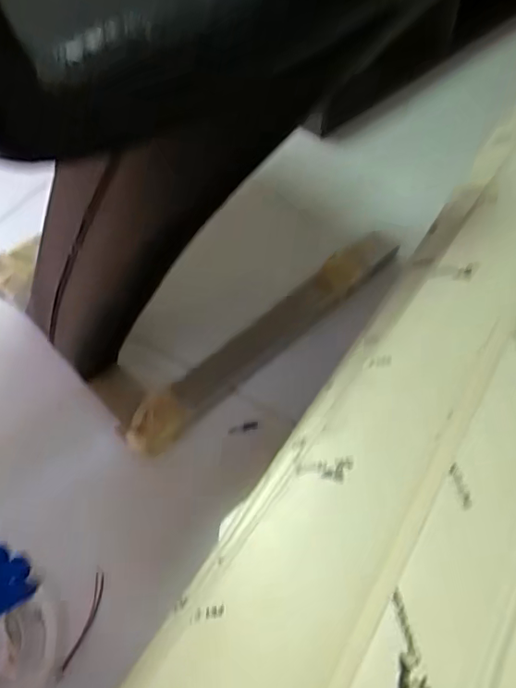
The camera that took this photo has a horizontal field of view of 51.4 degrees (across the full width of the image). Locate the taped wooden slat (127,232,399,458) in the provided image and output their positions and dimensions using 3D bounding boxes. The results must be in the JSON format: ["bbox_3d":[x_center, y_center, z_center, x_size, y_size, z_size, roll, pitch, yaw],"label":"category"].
[{"bbox_3d":[0.016,-0.017,0.724,0.454,0.029,0.056,-39,63,-20],"label":"taped wooden slat"}]

